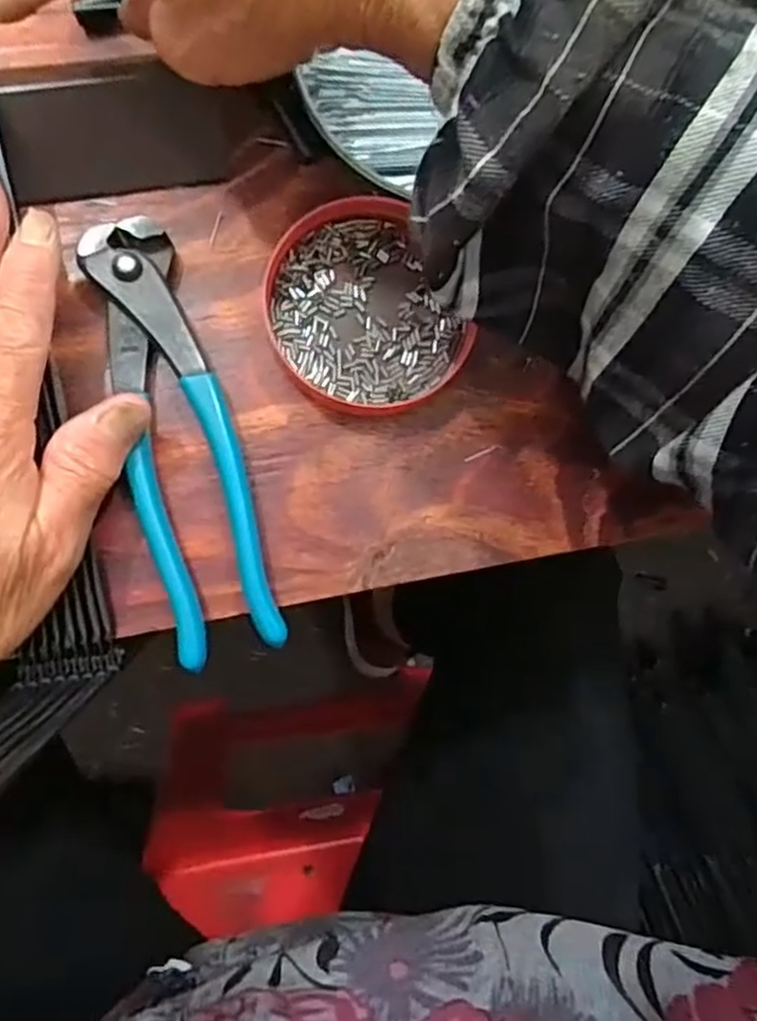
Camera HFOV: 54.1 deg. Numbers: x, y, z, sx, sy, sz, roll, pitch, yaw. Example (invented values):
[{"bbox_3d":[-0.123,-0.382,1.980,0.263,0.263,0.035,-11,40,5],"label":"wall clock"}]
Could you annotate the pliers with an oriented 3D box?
[{"bbox_3d":[-0.074,-0.027,0.273,0.040,0.012,0.161,-15,87,-7],"label":"pliers"}]

